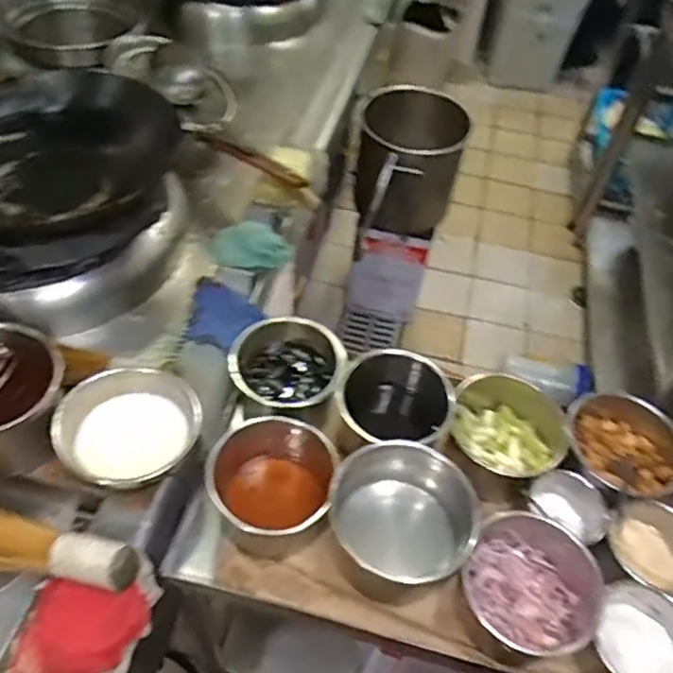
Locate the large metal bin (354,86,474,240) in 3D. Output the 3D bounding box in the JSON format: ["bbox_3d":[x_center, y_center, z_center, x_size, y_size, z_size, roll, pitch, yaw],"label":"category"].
[{"bbox_3d":[0.202,-0.490,1.881,0.298,0.357,0.294,10,50,2],"label":"large metal bin"}]

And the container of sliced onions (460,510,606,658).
[{"bbox_3d":[0.223,0.298,0.755,0.139,0.080,0.156,-34,61,-29],"label":"container of sliced onions"}]

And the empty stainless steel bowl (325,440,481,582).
[{"bbox_3d":[0.077,0.230,0.791,0.170,0.114,0.164,3,50,-4],"label":"empty stainless steel bowl"}]

